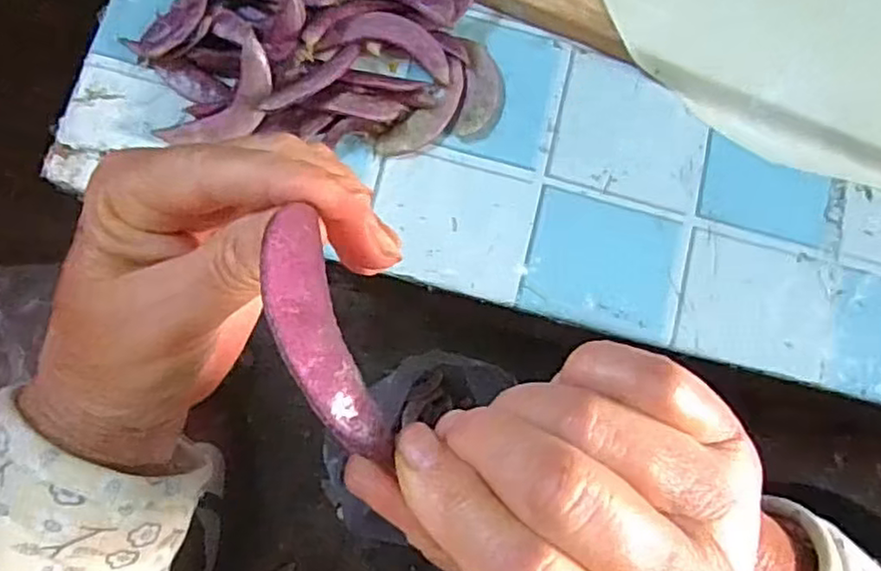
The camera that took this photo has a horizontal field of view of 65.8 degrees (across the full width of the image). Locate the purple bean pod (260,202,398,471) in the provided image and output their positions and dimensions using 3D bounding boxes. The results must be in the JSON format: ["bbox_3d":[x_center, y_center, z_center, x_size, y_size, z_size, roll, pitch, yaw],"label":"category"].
[{"bbox_3d":[-0.030,0.011,0.164,0.007,0.025,0.063,-29,75,33],"label":"purple bean pod"}]

